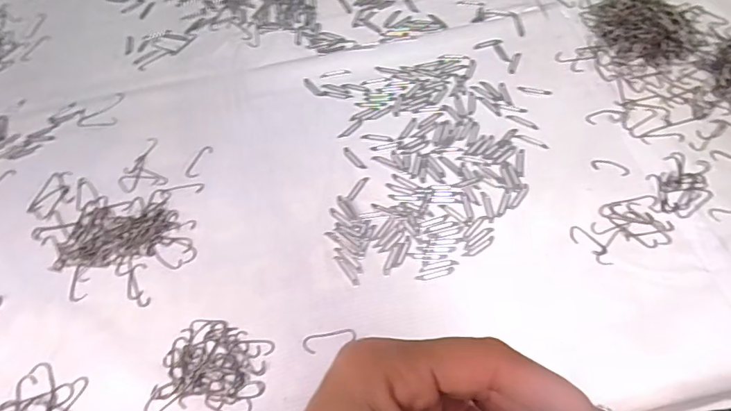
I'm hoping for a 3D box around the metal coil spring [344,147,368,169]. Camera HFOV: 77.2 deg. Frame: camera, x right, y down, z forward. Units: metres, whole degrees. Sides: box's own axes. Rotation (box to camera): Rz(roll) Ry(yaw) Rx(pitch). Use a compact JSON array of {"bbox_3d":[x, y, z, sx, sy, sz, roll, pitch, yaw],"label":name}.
[{"bbox_3d":[-0.011,-0.048,0.456,0.008,0.004,0.034,-34,64,-14],"label":"metal coil spring"}]

